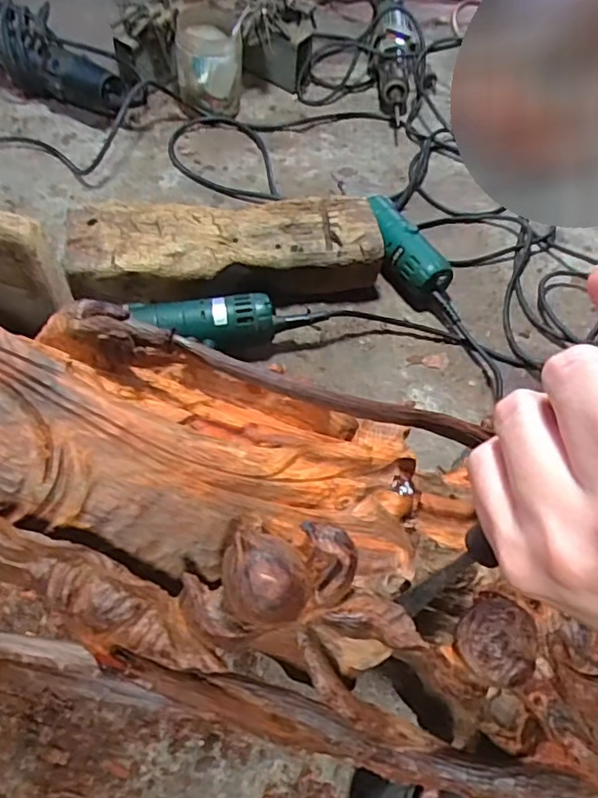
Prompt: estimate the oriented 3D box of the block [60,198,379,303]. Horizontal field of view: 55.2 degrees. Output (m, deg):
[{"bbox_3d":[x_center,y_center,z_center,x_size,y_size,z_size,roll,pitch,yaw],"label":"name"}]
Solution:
[{"bbox_3d":[-0.077,-0.161,0.631,0.325,0.078,0.103,-7,55,-11],"label":"block"}]

